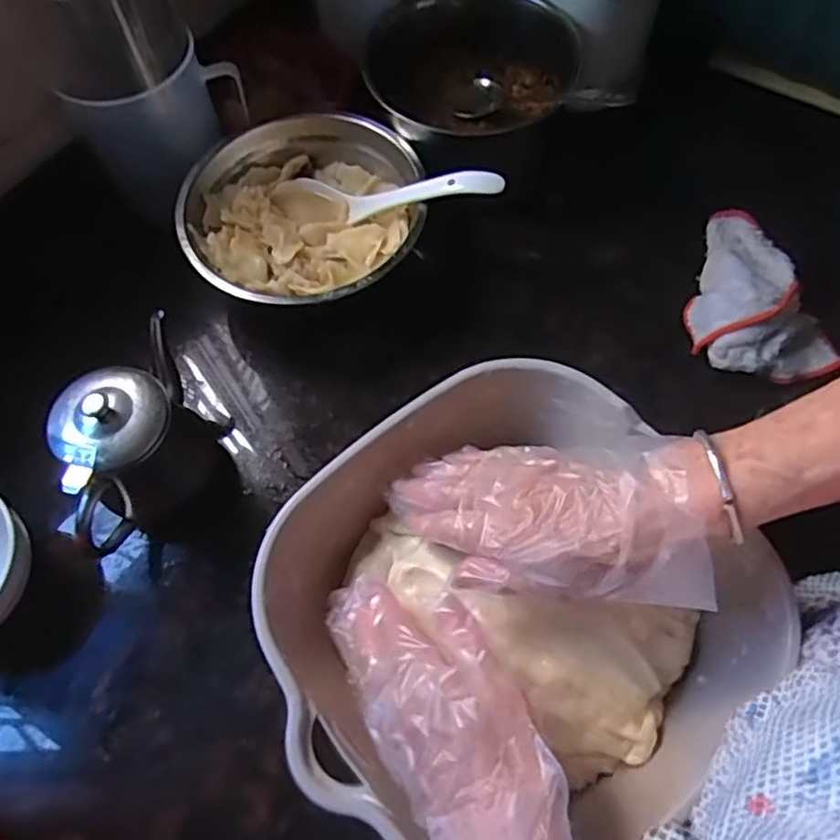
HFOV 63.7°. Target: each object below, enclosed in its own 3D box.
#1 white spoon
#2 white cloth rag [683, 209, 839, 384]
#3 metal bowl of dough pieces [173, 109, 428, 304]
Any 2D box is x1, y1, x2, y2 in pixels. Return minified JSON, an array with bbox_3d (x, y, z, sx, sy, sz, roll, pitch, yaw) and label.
[{"bbox_3d":[-0.031,-0.179,0.534,0.201,0.030,0.038,6,62,33],"label":"white spoon"},{"bbox_3d":[0.274,-0.096,0.529,0.109,0.054,0.140,17,67,10],"label":"white cloth rag"},{"bbox_3d":[-0.094,-0.165,0.546,0.186,0.048,0.189,2,65,3],"label":"metal bowl of dough pieces"}]

